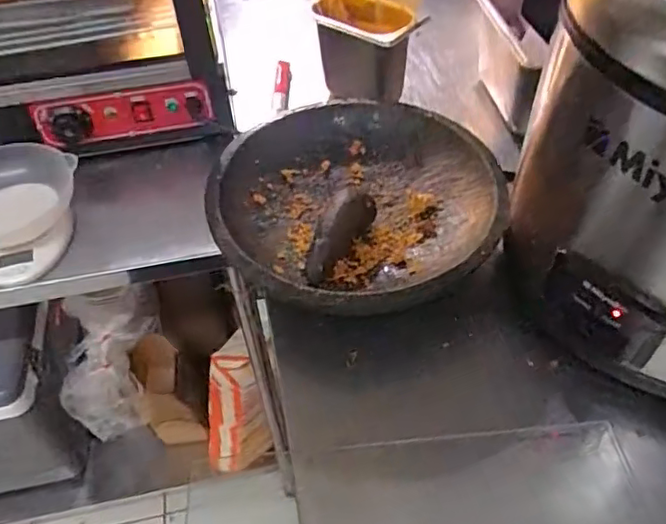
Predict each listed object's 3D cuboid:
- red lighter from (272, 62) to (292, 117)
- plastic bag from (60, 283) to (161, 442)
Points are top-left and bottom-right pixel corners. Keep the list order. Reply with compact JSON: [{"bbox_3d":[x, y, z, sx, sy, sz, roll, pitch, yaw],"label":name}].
[{"bbox_3d":[-0.085,-0.297,0.991,0.025,0.020,0.115,-1,48,2],"label":"red lighter"},{"bbox_3d":[-0.415,0.184,1.088,0.136,0.303,0.081,18,15,18],"label":"plastic bag"}]

